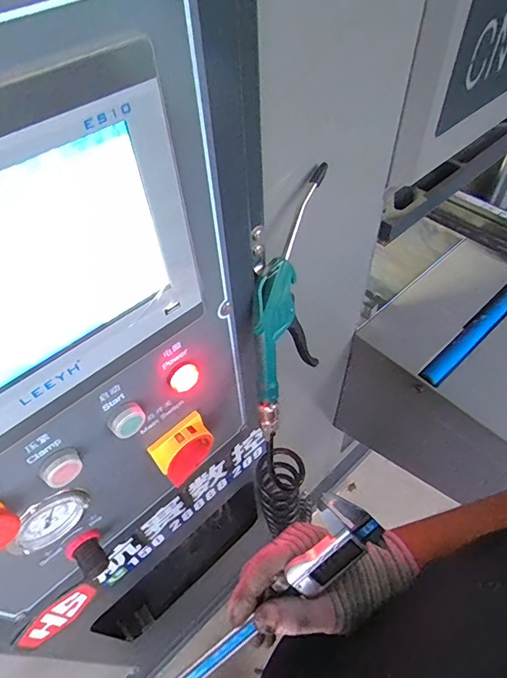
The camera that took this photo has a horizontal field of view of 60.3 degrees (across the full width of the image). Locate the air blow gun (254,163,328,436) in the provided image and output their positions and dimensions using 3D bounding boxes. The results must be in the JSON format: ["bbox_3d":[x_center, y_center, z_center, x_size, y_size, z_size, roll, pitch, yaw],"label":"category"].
[{"bbox_3d":[0.036,-0.005,0.461,0.070,0.238,0.059,7,16,5],"label":"air blow gun"}]

